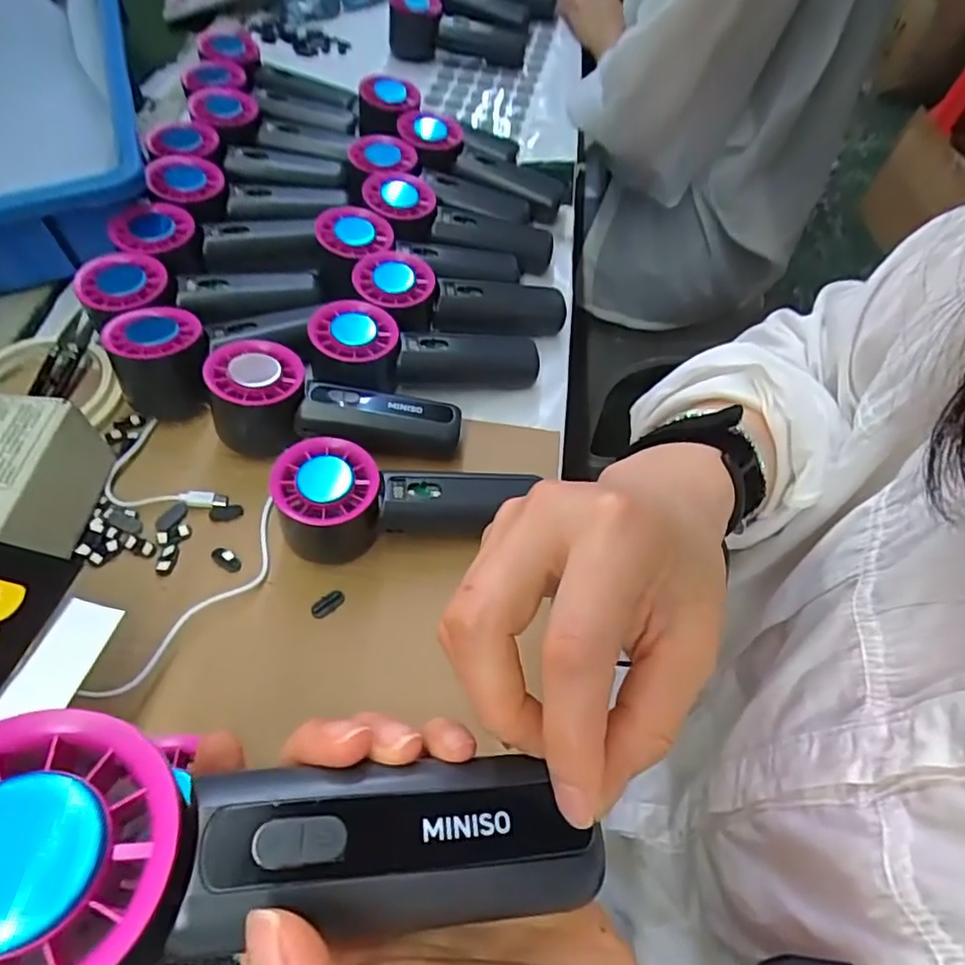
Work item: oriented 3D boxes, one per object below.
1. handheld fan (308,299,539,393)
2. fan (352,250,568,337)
[{"bbox_3d":[-0.039,-0.086,0.437,0.160,0.044,0.053,3,56,-18],"label":"handheld fan"},{"bbox_3d":[-0.015,-0.133,0.465,0.156,0.035,0.055,4,55,-20],"label":"fan"}]

